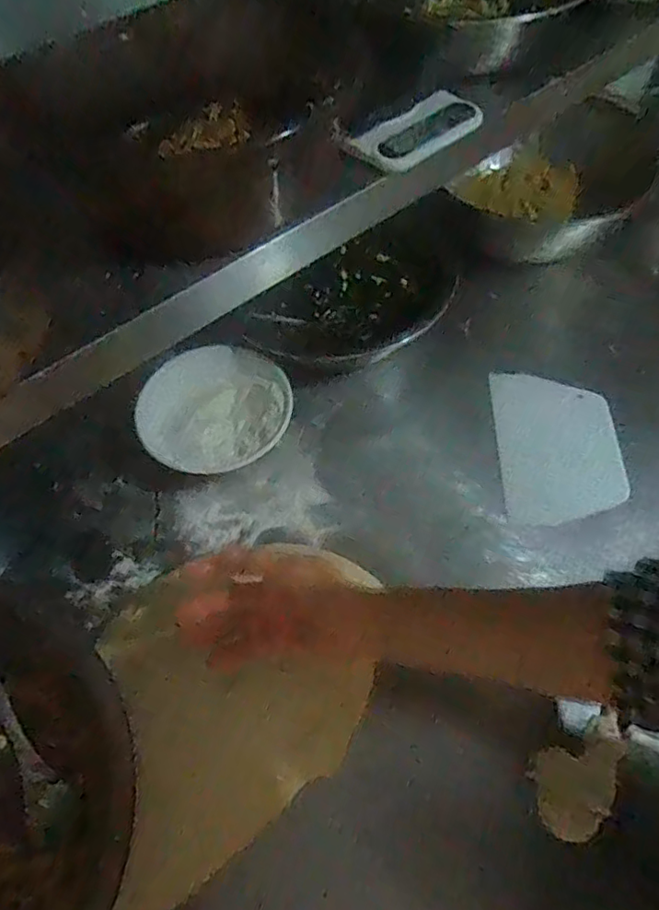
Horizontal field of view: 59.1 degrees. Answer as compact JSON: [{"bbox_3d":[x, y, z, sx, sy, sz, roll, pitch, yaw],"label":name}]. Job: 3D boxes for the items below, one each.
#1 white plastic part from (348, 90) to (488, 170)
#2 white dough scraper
[{"bbox_3d":[0.094,-0.318,0.567,0.137,0.029,0.053,-37,63,-20],"label":"white plastic part"},{"bbox_3d":[0.250,-0.013,0.637,0.126,0.006,0.179,-2,63,8],"label":"white dough scraper"}]

